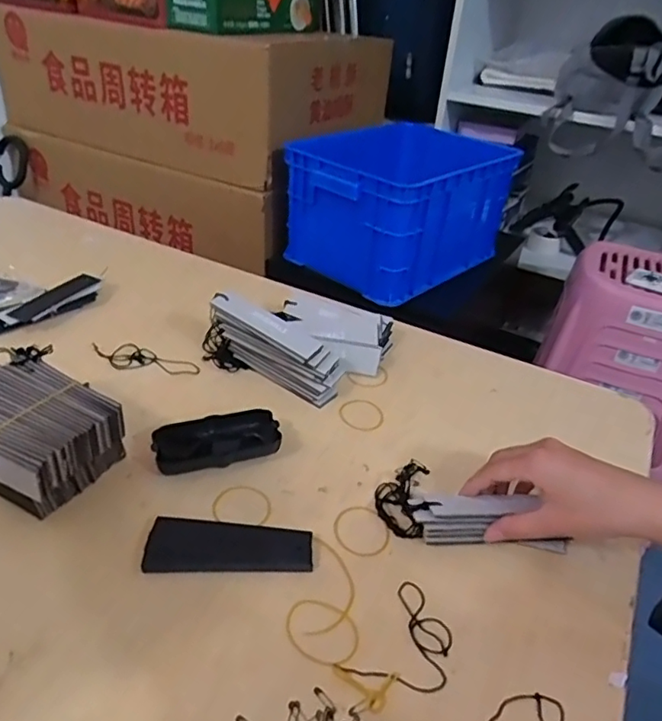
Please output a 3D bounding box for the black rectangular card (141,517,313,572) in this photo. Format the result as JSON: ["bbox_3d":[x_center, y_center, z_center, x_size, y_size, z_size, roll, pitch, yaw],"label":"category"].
[{"bbox_3d":[-0.078,0.144,0.439,0.125,0.006,0.045,3,34,-3],"label":"black rectangular card"}]

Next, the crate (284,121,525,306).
[{"bbox_3d":[0.141,-0.310,1.130,0.382,0.215,0.283,-26,44,-37],"label":"crate"}]

